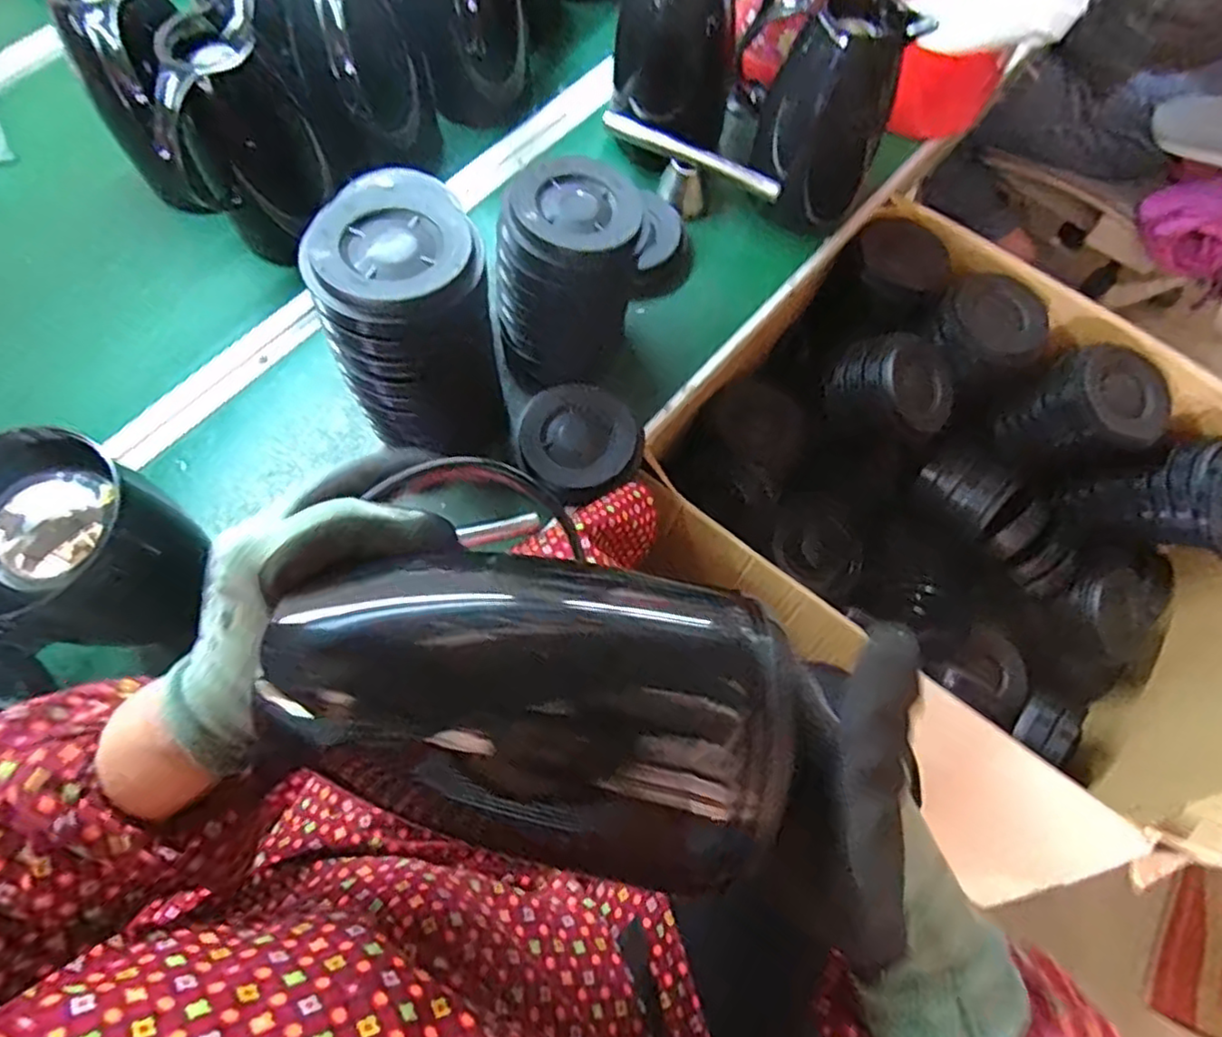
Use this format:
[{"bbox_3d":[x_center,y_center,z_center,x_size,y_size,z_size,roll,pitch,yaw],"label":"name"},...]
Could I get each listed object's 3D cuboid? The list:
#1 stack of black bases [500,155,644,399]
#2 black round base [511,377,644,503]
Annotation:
[{"bbox_3d":[-0.033,-0.219,0.613,0.115,0.157,0.138,9,70,3],"label":"stack of black bases"},{"bbox_3d":[-0.031,-0.071,0.628,0.113,0.024,0.108,0,70,0],"label":"black round base"}]

